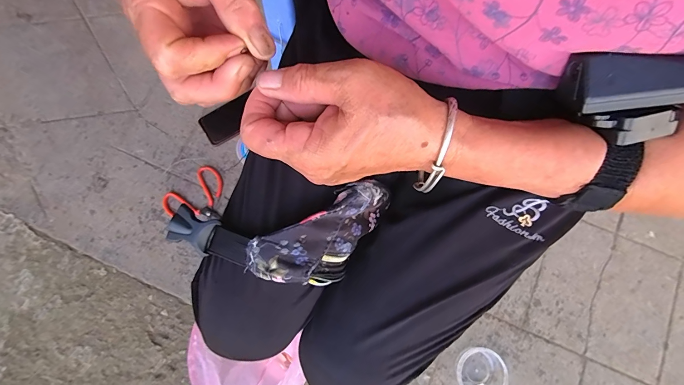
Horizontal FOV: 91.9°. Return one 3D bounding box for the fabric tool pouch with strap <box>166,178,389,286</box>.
[{"bbox_3d":[-0.050,0.041,0.282,0.180,0.054,0.074,-7,77,-2],"label":"fabric tool pouch with strap"}]

